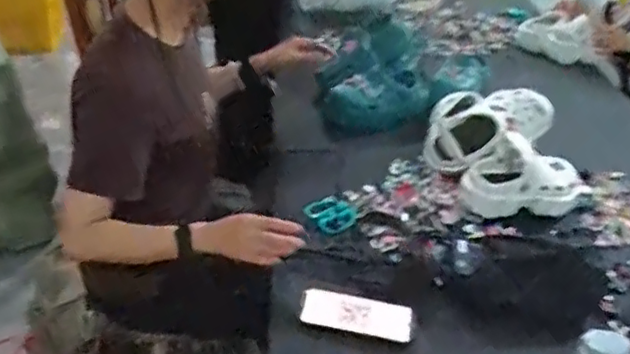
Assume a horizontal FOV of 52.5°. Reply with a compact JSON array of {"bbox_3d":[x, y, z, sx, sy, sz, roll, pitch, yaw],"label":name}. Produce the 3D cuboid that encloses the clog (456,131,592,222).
[{"bbox_3d":[0.403,-0.006,1.196,0.272,0.108,0.105,-7,35,-21],"label":"clog"}]

